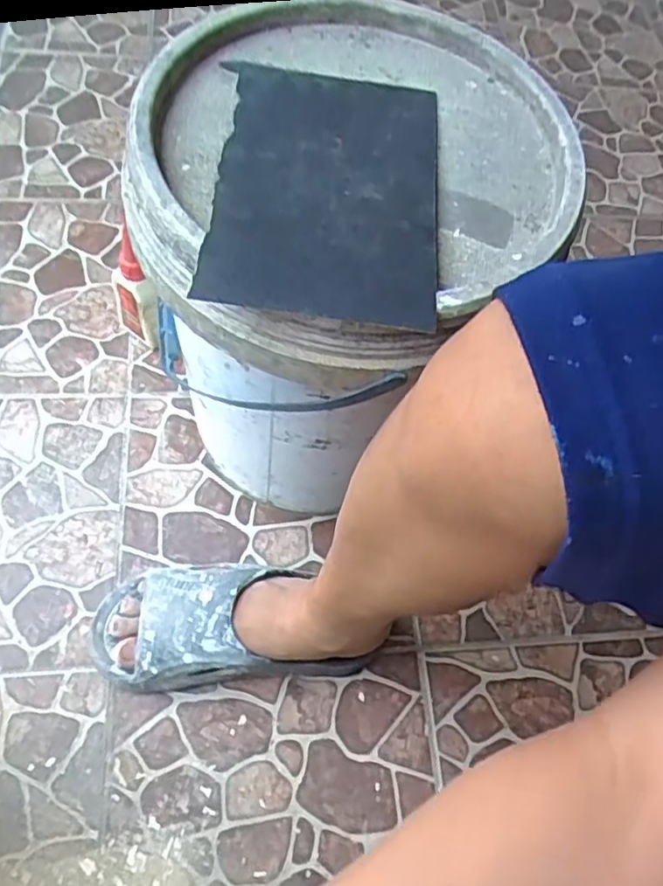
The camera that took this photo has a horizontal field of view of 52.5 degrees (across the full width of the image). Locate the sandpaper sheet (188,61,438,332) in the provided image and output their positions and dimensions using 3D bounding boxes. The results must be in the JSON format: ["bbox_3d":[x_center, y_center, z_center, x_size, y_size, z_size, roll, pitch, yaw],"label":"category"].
[{"bbox_3d":[0.000,-0.171,0.431,0.137,0.009,0.230,7,58,-4],"label":"sandpaper sheet"}]

